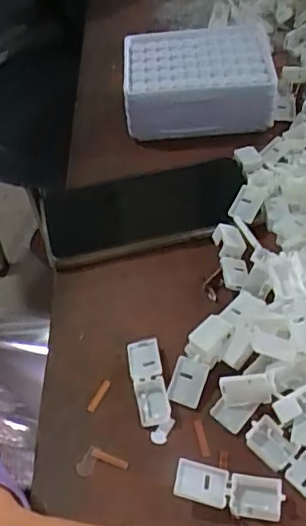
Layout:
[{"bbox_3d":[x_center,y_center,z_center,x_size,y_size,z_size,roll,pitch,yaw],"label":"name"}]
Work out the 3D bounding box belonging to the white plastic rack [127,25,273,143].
[{"bbox_3d":[0.042,-0.172,0.518,0.135,0.053,0.113,-3,47,3],"label":"white plastic rack"}]

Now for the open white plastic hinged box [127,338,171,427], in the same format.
[{"bbox_3d":[-0.003,0.072,0.343,0.020,0.009,0.057,-9,46,-3],"label":"open white plastic hinged box"}]

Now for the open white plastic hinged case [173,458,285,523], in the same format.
[{"bbox_3d":[0.039,0.119,0.291,0.054,0.017,0.020,7,48,12],"label":"open white plastic hinged case"}]

